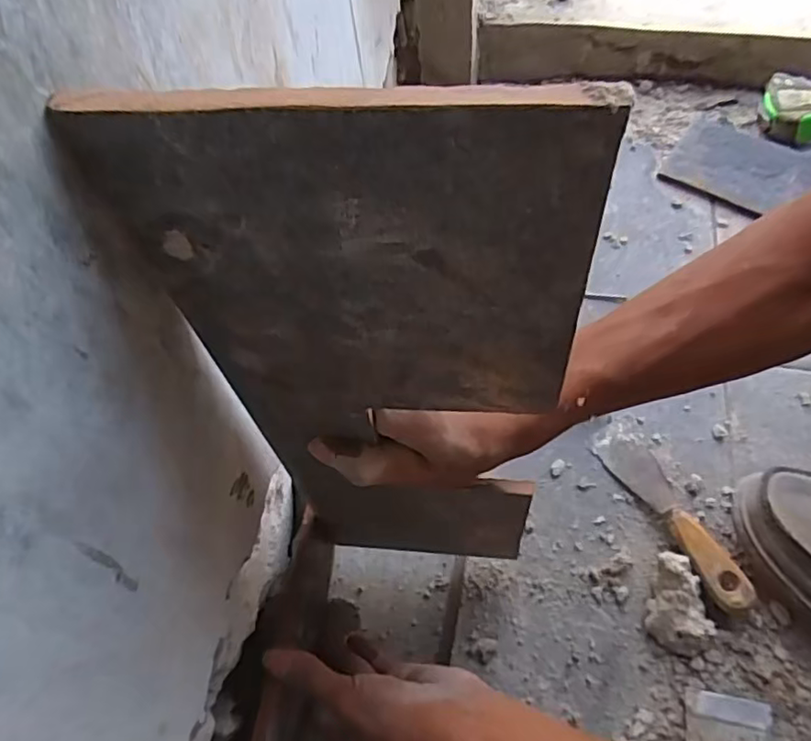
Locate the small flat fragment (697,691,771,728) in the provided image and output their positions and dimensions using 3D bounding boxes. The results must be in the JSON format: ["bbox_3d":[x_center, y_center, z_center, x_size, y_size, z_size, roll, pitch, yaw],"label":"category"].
[{"bbox_3d":[0.220,0.226,0.406,0.045,0.004,0.016,8,61,8],"label":"small flat fragment"}]

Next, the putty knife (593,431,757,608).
[{"bbox_3d":[0.207,0.107,0.469,0.034,0.028,0.153,-26,62,-11],"label":"putty knife"}]

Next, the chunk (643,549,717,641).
[{"bbox_3d":[0.193,0.163,0.438,0.041,0.029,0.055,-7,60,0],"label":"chunk"}]

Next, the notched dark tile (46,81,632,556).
[{"bbox_3d":[-0.010,0.027,0.287,0.140,0.347,0.006,5,58,5],"label":"notched dark tile"}]

